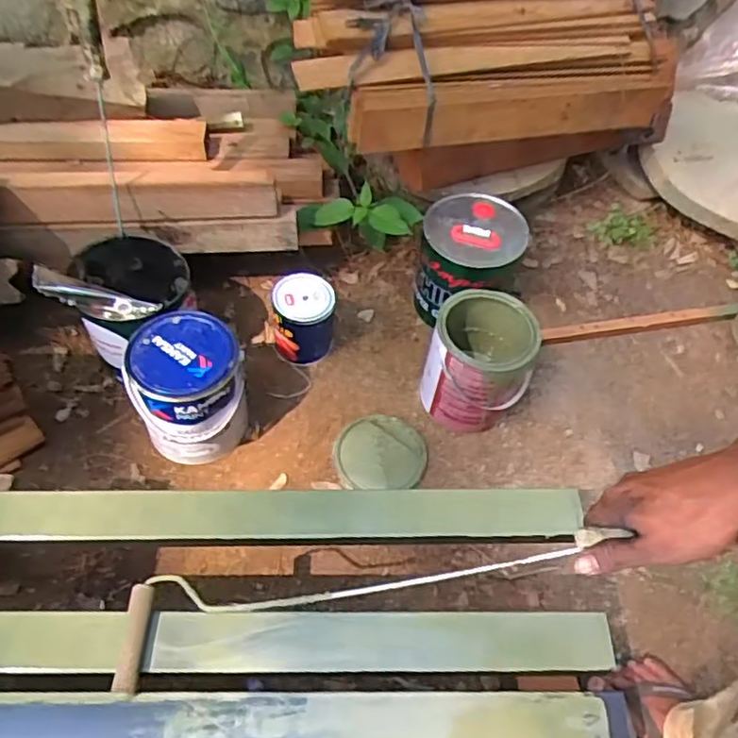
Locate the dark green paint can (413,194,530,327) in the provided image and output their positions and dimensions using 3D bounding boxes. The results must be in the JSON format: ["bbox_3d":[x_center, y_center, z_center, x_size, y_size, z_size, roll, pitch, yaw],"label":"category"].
[{"bbox_3d":[0.182,-0.186,1.226,0.176,0.196,0.186,3,52,-3],"label":"dark green paint can"}]

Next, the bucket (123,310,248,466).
[{"bbox_3d":[-0.279,0.037,1.029,0.157,0.192,0.156,2,55,-2],"label":"bucket"}]

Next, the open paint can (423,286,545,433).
[{"bbox_3d":[0.181,-0.010,1.099,0.159,0.196,0.165,2,55,-2],"label":"open paint can"}]

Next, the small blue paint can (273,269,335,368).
[{"bbox_3d":[-0.116,-0.087,1.166,0.107,0.136,0.107,0,55,-3],"label":"small blue paint can"}]

